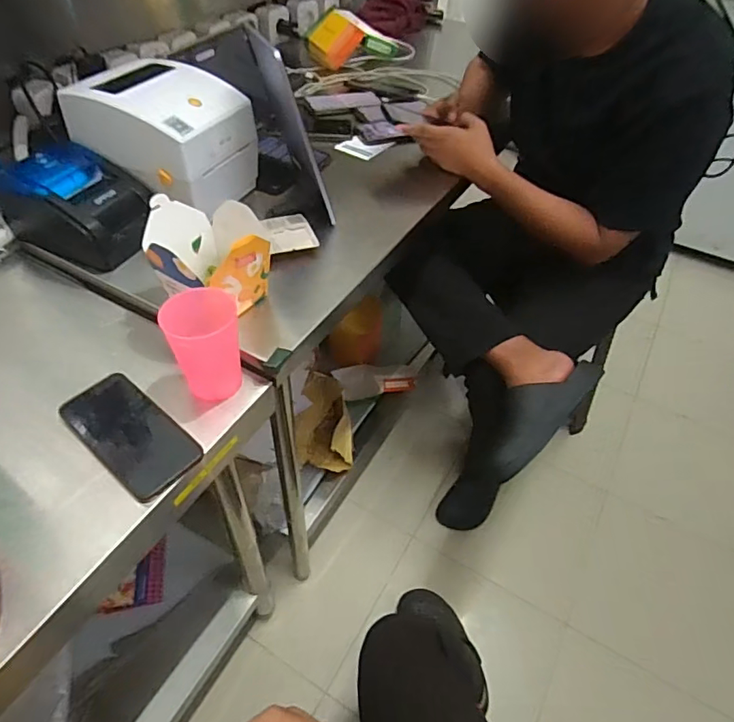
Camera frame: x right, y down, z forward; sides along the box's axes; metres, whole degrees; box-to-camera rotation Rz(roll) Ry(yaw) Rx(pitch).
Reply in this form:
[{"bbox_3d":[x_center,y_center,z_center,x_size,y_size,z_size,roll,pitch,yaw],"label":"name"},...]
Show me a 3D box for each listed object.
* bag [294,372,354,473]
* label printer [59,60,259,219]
[{"bbox_3d":[-0.114,0.149,1.240,0.148,0.090,0.235,1,69,-15],"label":"bag"},{"bbox_3d":[-0.306,-0.340,0.781,0.207,0.149,0.176,20,50,15],"label":"label printer"}]

